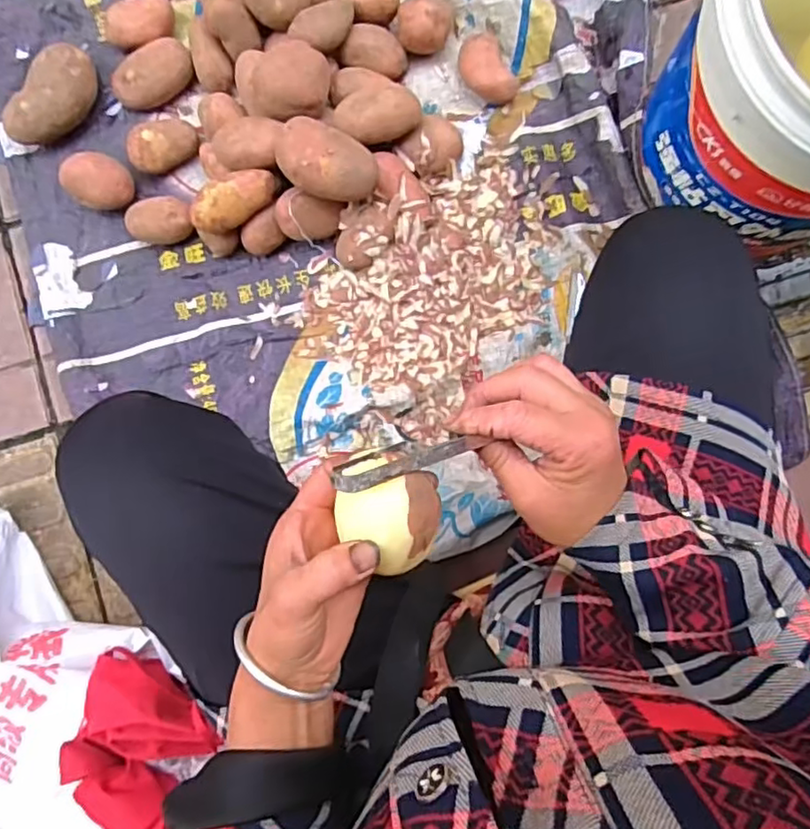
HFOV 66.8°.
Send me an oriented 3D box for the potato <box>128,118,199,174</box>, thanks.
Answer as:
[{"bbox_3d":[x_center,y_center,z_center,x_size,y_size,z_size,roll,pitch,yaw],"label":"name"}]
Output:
[{"bbox_3d":[-0.330,-0.369,0.847,0.094,0.052,0.062,-16,89,1],"label":"potato"}]

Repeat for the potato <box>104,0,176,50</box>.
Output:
[{"bbox_3d":[-0.368,-0.542,0.854,0.101,0.045,0.063,-15,89,1],"label":"potato"}]

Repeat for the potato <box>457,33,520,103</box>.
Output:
[{"bbox_3d":[0.109,-0.463,0.820,0.062,0.040,0.101,-24,89,1],"label":"potato"}]

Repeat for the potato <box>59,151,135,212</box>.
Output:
[{"bbox_3d":[-0.420,-0.318,0.846,0.089,0.062,0.067,15,90,1],"label":"potato"}]

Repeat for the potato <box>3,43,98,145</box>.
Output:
[{"bbox_3d":[-0.480,-0.431,0.851,0.064,0.065,0.150,38,90,1],"label":"potato"}]

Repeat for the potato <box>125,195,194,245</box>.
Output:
[{"bbox_3d":[-0.334,-0.265,0.846,0.094,0.045,0.060,-2,89,1],"label":"potato"}]

